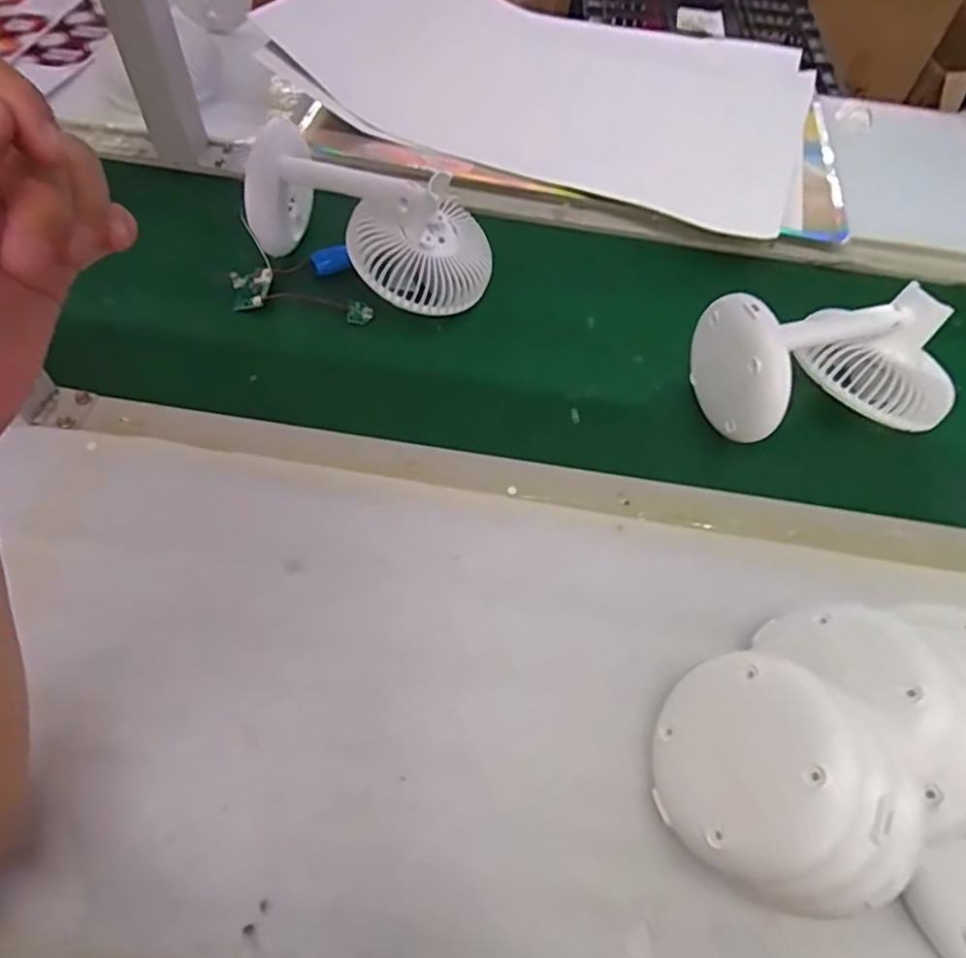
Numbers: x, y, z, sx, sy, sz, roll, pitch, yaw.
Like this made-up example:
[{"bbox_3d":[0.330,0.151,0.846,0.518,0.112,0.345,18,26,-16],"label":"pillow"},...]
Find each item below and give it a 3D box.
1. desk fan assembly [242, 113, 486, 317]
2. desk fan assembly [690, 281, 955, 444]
[{"bbox_3d":[-0.100,-0.220,0.565,0.215,0.103,0.101,16,57,7],"label":"desk fan assembly"},{"bbox_3d":[0.266,-0.085,0.490,0.186,0.100,0.087,-5,57,-7],"label":"desk fan assembly"}]

